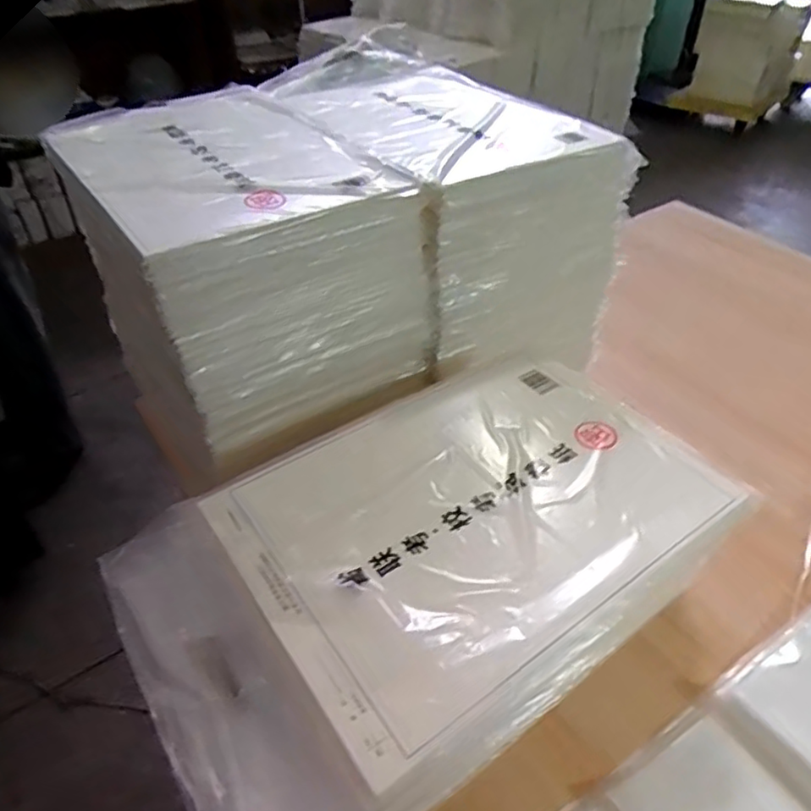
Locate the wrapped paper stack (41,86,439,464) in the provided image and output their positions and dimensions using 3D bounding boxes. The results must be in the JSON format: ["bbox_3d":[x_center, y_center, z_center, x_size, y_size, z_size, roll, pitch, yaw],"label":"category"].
[{"bbox_3d":[-0.217,-0.202,0.776,0.289,0.239,0.473,-25,48,-25],"label":"wrapped paper stack"}]

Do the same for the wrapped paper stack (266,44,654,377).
[{"bbox_3d":[0.045,-0.287,0.848,0.284,0.270,0.452,-23,47,-23],"label":"wrapped paper stack"}]

